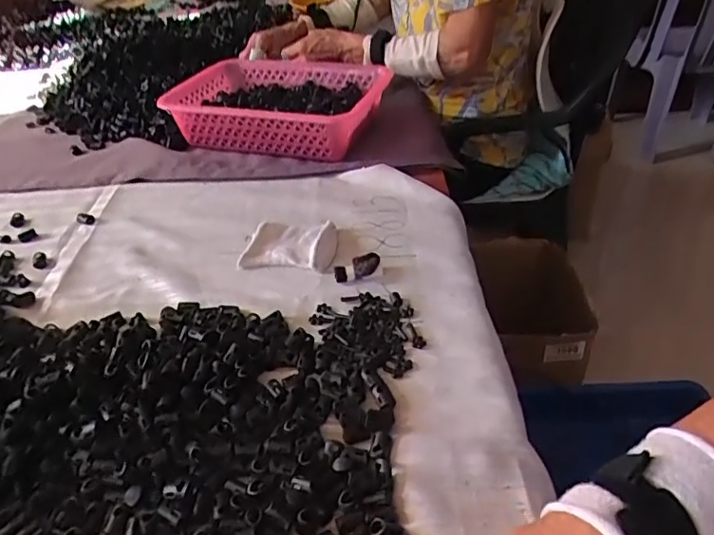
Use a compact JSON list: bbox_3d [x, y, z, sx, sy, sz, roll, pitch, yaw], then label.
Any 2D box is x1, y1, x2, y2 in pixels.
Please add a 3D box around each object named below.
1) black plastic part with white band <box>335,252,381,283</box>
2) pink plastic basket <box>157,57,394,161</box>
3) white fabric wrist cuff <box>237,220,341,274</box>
[{"bbox_3d":[0.000,0.000,0.533,0.047,0.010,0.021,-23,39,8],"label":"black plastic part with white band"},{"bbox_3d":[-0.109,-0.227,0.773,0.281,0.068,0.162,11,41,17],"label":"pink plastic basket"},{"bbox_3d":[-0.069,-0.028,0.575,0.094,0.016,0.073,4,40,9],"label":"white fabric wrist cuff"}]

